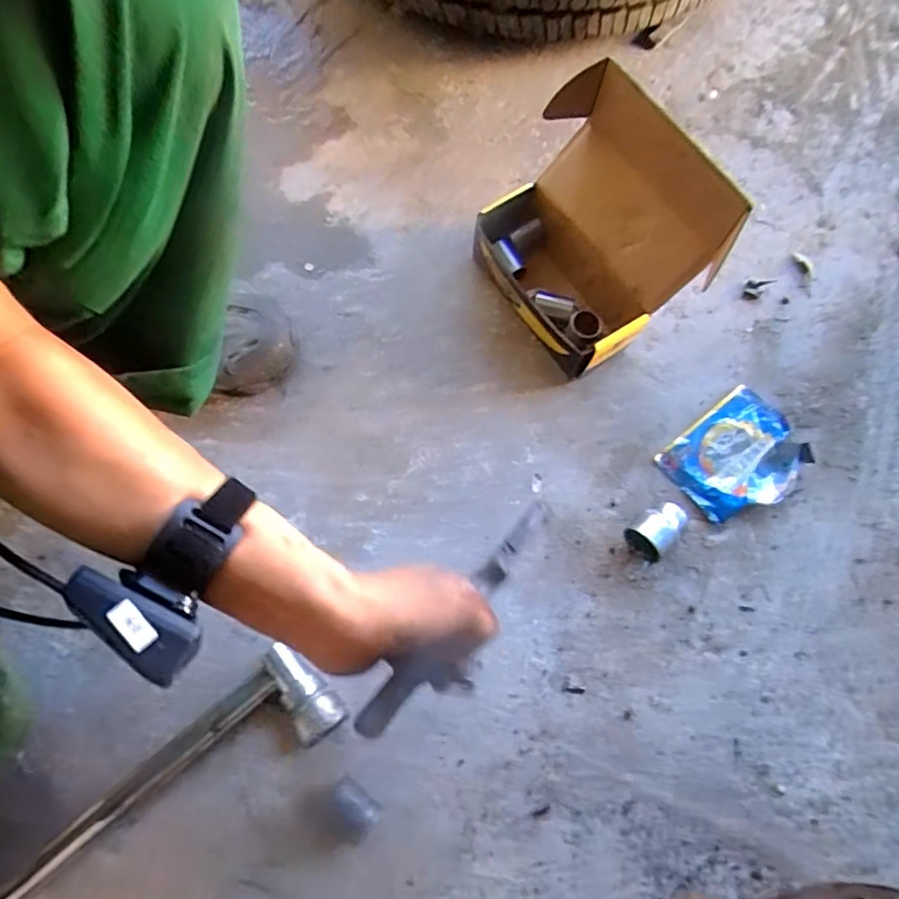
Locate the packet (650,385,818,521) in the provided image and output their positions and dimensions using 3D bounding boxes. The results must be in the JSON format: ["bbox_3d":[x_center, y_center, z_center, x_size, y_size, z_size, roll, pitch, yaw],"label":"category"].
[{"bbox_3d":[0.273,0.009,0.545,0.123,0.016,0.099,-37,78,-11],"label":"packet"}]

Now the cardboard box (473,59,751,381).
[{"bbox_3d":[0.119,-0.188,0.512,0.128,0.170,0.184,-36,78,-10],"label":"cardboard box"}]

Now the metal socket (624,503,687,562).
[{"bbox_3d":[0.184,0.071,0.513,0.049,0.033,0.036,-41,79,-11],"label":"metal socket"}]

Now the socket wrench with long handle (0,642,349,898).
[{"bbox_3d":[-0.302,0.313,0.435,0.479,0.038,0.077,-32,77,-10],"label":"socket wrench with long handle"}]

